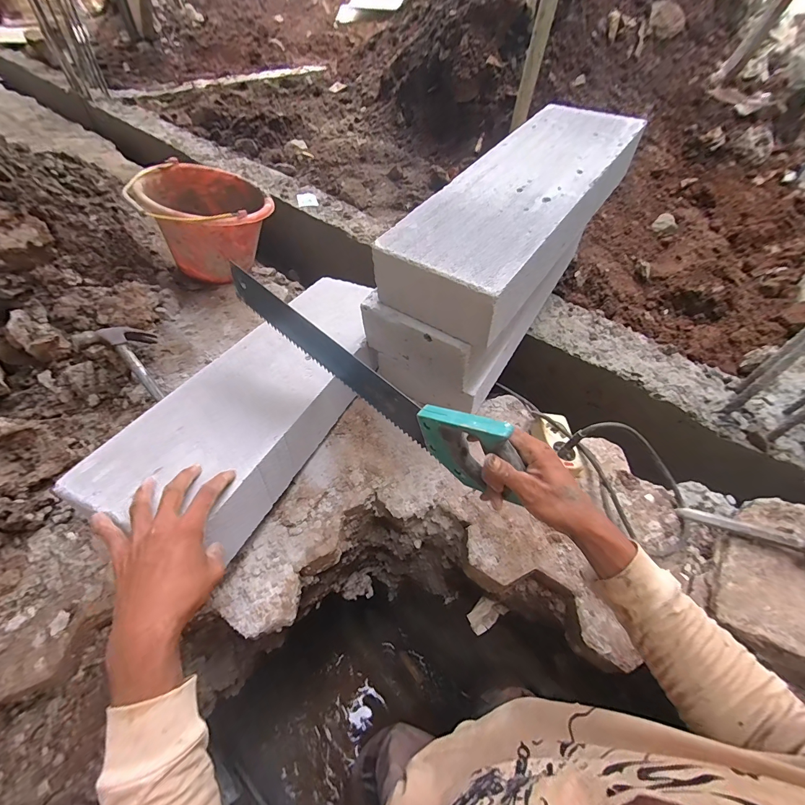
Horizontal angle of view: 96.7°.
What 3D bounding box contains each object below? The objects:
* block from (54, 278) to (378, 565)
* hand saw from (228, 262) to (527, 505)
[{"bbox_3d":[-0.207,-0.034,0.619,0.215,0.099,0.600,19,48,11],"label":"block"},{"bbox_3d":[-0.063,-0.051,0.473,0.467,0.114,0.020,36,57,17],"label":"hand saw"}]

